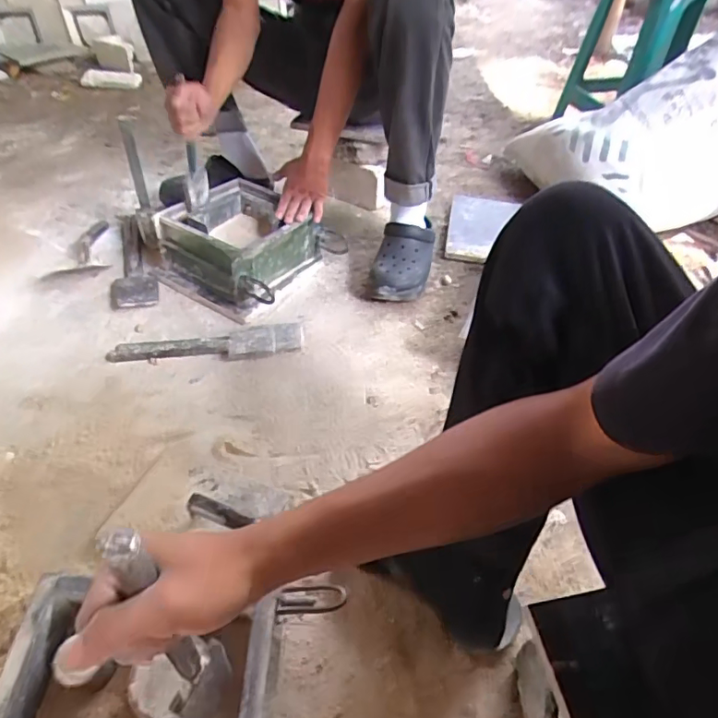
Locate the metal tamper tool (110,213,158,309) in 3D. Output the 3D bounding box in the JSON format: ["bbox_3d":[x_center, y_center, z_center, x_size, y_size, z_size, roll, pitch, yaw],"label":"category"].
[{"bbox_3d":[-0.470,-0.213,1.066,0.084,0.044,0.318,-13,50,-15],"label":"metal tamper tool"}]

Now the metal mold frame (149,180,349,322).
[{"bbox_3d":[-0.224,-0.225,1.030,0.265,0.133,0.270,29,53,21],"label":"metal mold frame"}]

